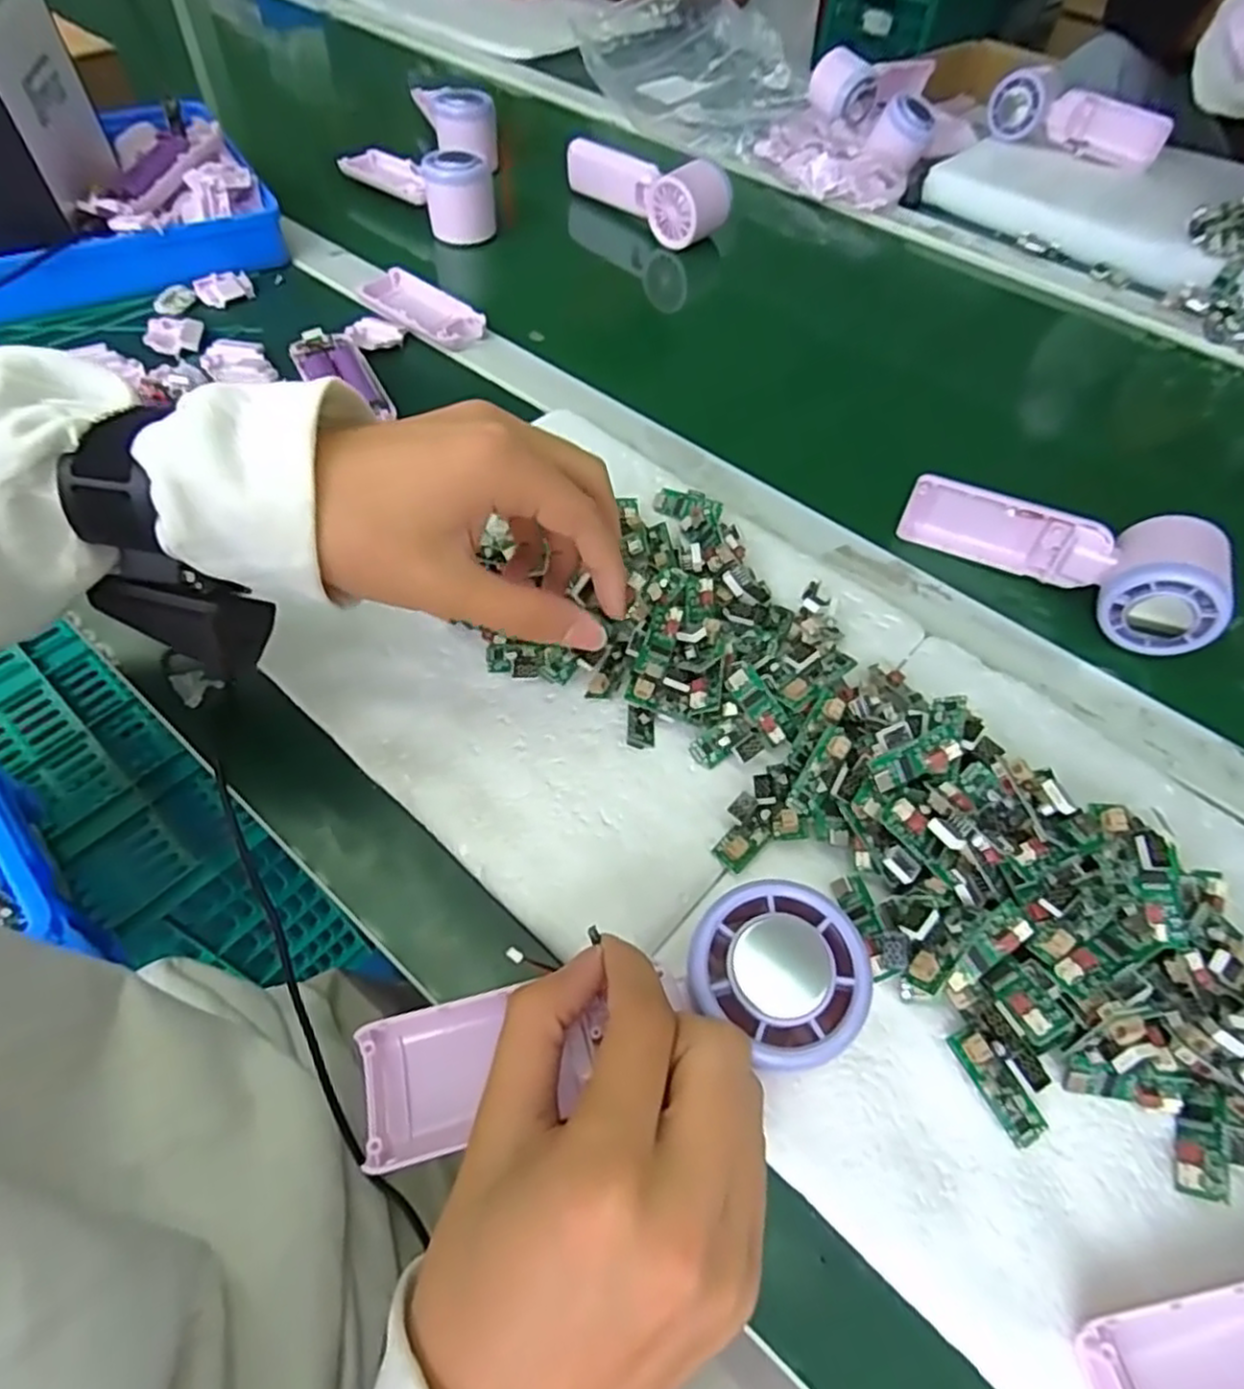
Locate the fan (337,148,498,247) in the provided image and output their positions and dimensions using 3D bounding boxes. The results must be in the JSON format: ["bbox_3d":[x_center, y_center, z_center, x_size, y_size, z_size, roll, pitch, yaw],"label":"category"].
[{"bbox_3d":[-0.180,-0.452,0.638,0.172,0.060,0.043,40,63,22],"label":"fan"}]

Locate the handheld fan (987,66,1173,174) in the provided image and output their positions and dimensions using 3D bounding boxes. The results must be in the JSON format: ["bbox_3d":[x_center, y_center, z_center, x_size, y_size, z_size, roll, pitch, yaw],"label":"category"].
[{"bbox_3d":[0.450,-0.570,0.721,0.168,0.048,0.047,28,59,16],"label":"handheld fan"}]

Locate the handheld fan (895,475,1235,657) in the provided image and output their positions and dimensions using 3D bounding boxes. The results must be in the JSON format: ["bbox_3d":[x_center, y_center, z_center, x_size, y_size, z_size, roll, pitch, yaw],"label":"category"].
[{"bbox_3d":[0.237,-0.076,0.398,0.157,0.051,0.058,17,56,9],"label":"handheld fan"}]

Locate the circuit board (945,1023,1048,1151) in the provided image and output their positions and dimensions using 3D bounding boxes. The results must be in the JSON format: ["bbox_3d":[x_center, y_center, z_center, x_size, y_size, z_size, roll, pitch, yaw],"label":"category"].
[{"bbox_3d":[0.132,0.137,0.255,0.013,0.006,0.039,-32,71,3],"label":"circuit board"}]

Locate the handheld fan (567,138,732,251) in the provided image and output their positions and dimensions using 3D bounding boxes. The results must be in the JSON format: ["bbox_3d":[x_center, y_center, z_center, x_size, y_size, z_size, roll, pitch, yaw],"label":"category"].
[{"bbox_3d":[0.018,-0.454,0.652,0.168,0.058,0.038,40,62,22],"label":"handheld fan"}]

